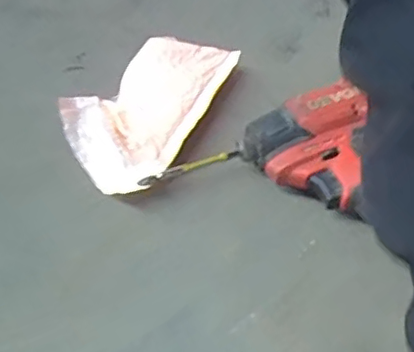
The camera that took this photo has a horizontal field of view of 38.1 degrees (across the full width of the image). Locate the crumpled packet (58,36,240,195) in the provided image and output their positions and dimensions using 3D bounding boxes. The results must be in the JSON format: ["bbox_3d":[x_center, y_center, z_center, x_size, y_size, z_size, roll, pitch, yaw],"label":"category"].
[{"bbox_3d":[-0.054,-0.064,0.532,0.101,0.028,0.190,17,52,18],"label":"crumpled packet"}]

